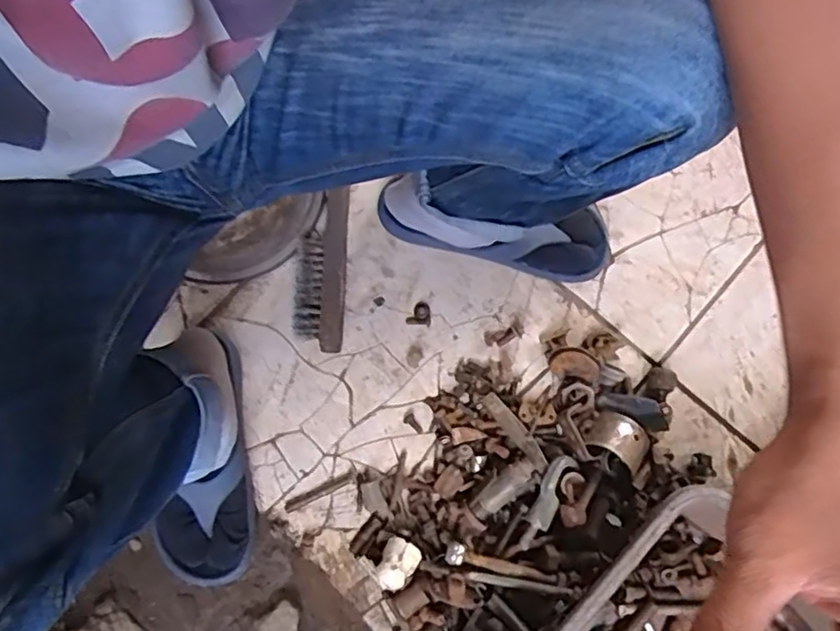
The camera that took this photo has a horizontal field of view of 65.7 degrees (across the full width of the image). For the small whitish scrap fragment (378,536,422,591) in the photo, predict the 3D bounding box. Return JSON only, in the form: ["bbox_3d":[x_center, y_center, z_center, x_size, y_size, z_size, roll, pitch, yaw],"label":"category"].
[{"bbox_3d":[-0.022,0.243,0.641,0.036,0.047,0.045,29,80,7],"label":"small whitish scrap fragment"}]

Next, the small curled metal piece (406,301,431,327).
[{"bbox_3d":[-0.001,-0.002,0.725,0.027,0.006,0.027,6,76,3],"label":"small curled metal piece"}]

